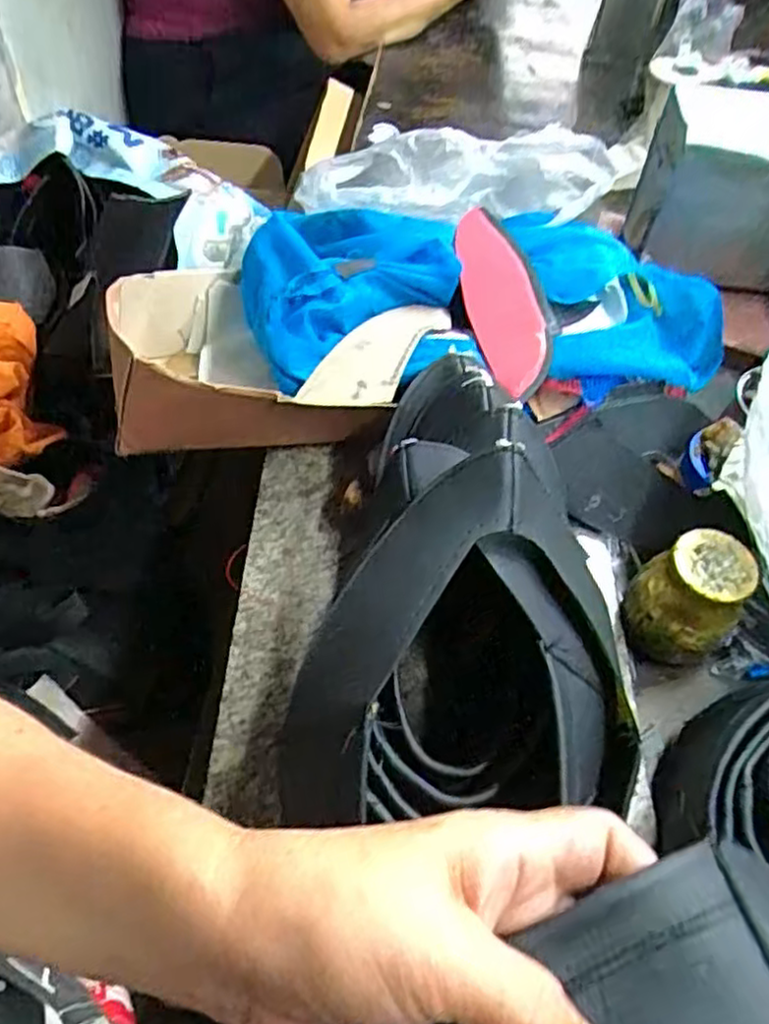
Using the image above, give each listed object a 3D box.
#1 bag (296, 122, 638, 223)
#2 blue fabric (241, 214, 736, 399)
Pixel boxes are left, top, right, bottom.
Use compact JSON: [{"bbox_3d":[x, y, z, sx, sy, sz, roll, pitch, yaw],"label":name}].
[{"bbox_3d":[0.081,-0.305,0.640,0.305,0.043,0.097,-4,56,-7],"label":"bag"},{"bbox_3d":[0.090,-0.170,0.606,0.414,0.076,0.204,1,55,-4],"label":"blue fabric"}]

